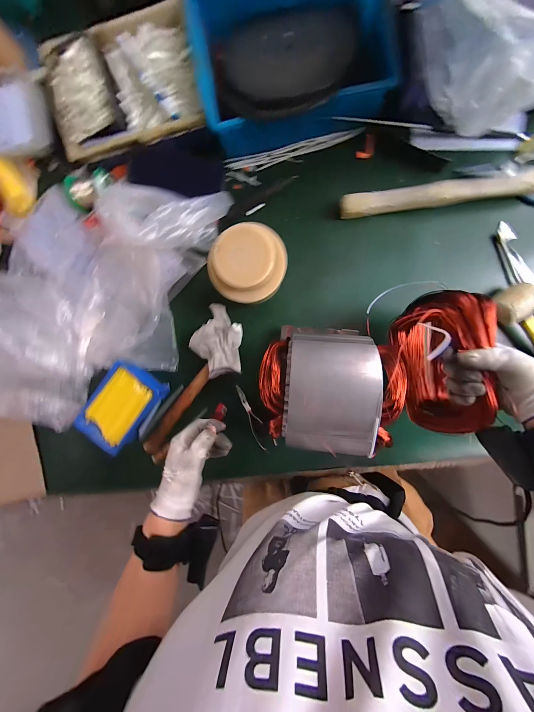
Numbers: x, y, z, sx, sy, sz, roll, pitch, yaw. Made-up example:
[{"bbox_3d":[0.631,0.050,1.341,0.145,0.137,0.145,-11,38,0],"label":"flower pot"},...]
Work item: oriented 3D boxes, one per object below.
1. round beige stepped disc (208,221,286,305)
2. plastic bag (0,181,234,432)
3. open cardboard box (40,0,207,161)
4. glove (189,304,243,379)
[{"bbox_3d":[-0.029,-0.132,0.375,0.106,0.051,0.100,0,93,4],"label":"round beige stepped disc"},{"bbox_3d":[-0.312,-0.116,0.422,0.347,0.142,0.490,27,95,2],"label":"plastic bag"},{"bbox_3d":[-0.241,-0.449,0.436,0.243,0.061,0.180,-10,93,5],"label":"open cardboard box"},{"bbox_3d":[-0.092,-0.028,0.467,0.095,0.043,0.128,2,94,4],"label":"glove"}]

